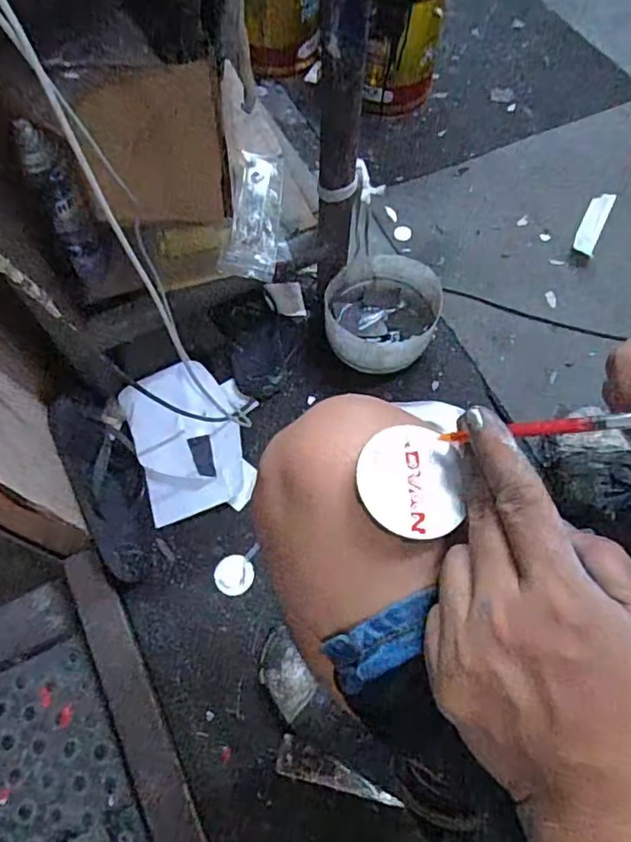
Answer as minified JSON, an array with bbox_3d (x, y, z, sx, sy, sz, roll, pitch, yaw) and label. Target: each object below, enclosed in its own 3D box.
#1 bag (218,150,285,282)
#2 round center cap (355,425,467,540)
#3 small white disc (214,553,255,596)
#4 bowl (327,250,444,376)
[{"bbox_3d":[-0.074,-0.267,0.735,0.070,0.010,0.198,11,67,-13],"label":"bag"},{"bbox_3d":[0.046,0.028,0.278,0.050,0.004,0.055,0,66,1],"label":"round center cap"},{"bbox_3d":[-0.101,0.187,0.702,0.047,0.010,0.050,0,66,1],"label":"small white disc"},{"bbox_3d":[0.091,-0.143,0.800,0.149,0.091,0.149,0,65,-1],"label":"bowl"}]

